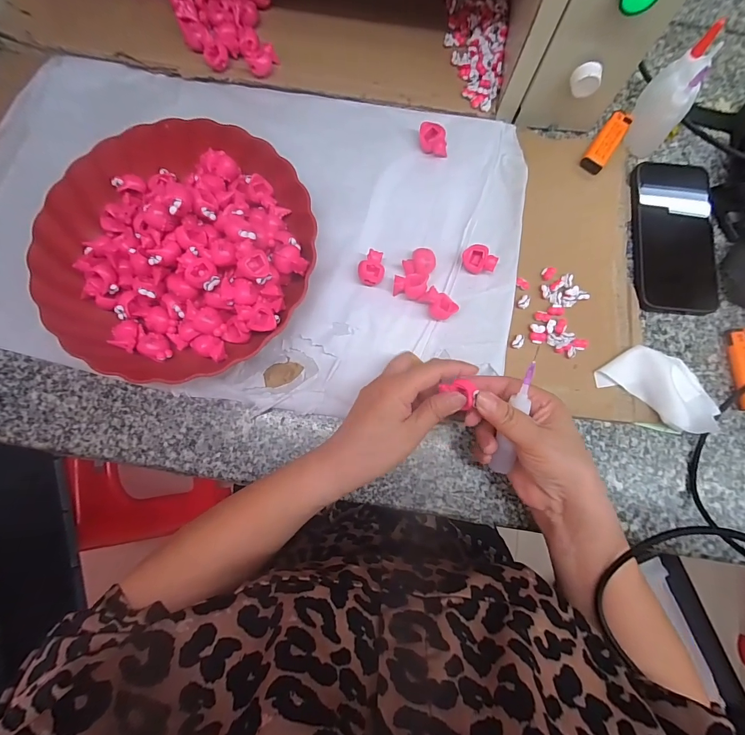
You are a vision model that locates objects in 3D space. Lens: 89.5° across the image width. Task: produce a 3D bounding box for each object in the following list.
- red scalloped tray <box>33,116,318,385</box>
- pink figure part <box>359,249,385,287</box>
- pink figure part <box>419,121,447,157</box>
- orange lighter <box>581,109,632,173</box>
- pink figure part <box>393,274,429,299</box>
[{"bbox_3d":[-0.176,-0.112,0.347,0.243,0.061,0.238,-19,83,-4],"label":"red scalloped tray"},{"bbox_3d":[0.000,-0.095,0.363,0.024,0.016,0.031,13,82,0],"label":"pink figure part"},{"bbox_3d":[0.063,-0.236,0.391,0.025,0.015,0.033,-14,83,-3],"label":"pink figure part"},{"bbox_3d":[0.253,-0.245,0.404,0.024,0.011,0.083,34,83,3],"label":"orange lighter"},{"bbox_3d":[0.036,-0.077,0.360,0.031,0.020,0.024,13,82,0],"label":"pink figure part"}]

